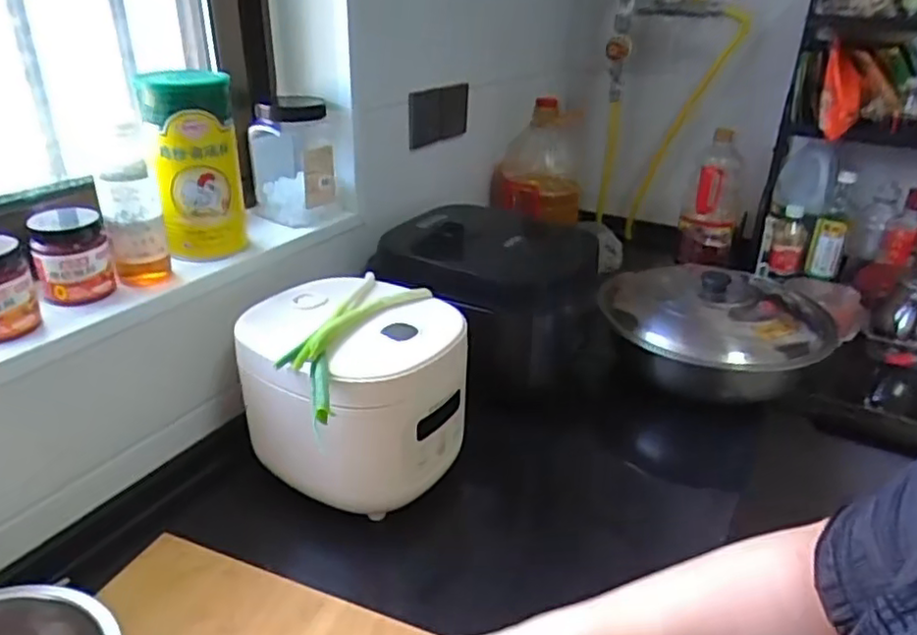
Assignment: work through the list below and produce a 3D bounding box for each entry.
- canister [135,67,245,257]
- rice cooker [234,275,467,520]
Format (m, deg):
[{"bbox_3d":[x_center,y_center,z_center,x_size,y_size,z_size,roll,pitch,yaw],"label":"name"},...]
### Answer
[{"bbox_3d":[-0.300,-0.169,0.754,0.096,0.197,0.084,-9,28,-21],"label":"canister"},{"bbox_3d":[-0.123,0.084,0.742,0.222,0.181,0.217,22,33,35],"label":"rice cooker"}]

